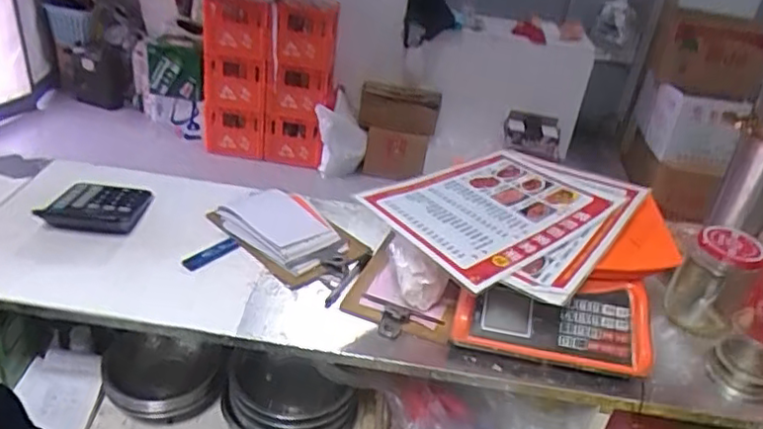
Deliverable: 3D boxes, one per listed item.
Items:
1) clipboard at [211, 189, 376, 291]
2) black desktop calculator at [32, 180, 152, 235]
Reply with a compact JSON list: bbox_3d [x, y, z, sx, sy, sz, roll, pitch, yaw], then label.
[{"bbox_3d":[-0.132,0.033,0.947,0.251,0.034,0.151,31,38,33],"label":"clipboard"},{"bbox_3d":[-0.415,-0.013,0.933,0.138,0.031,0.109,7,32,-2],"label":"black desktop calculator"}]

